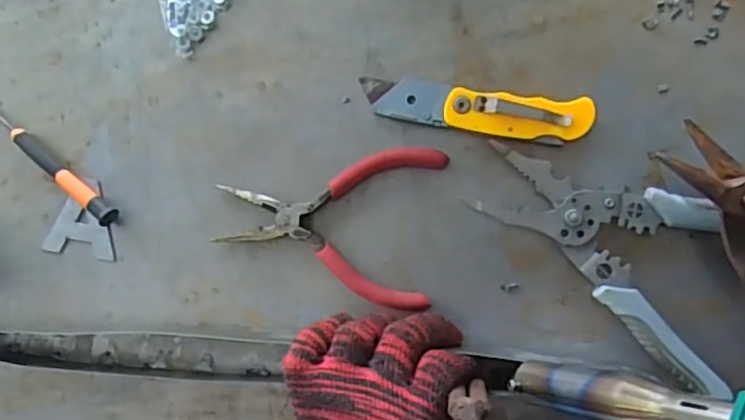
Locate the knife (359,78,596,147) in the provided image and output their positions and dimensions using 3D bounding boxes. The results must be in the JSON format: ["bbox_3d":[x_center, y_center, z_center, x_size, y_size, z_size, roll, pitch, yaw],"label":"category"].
[{"bbox_3d":[0.064,-0.063,0.404,0.142,0.015,0.029,9,88,9],"label":"knife"}]

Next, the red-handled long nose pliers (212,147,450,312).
[{"bbox_3d":[-0.029,0.005,0.414,0.141,0.011,0.101,7,87,9],"label":"red-handled long nose pliers"}]

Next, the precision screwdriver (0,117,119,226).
[{"bbox_3d":[-0.231,-0.037,0.442,0.139,0.012,0.013,39,92,9],"label":"precision screwdriver"}]

